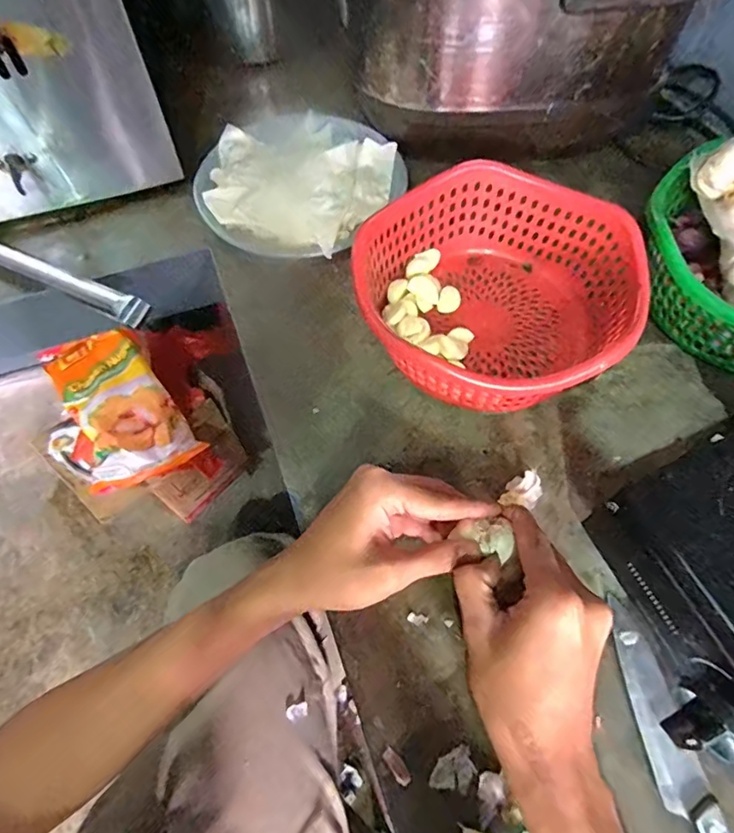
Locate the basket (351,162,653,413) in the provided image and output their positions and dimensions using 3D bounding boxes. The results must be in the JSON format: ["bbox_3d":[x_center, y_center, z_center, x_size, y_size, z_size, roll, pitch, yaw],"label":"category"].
[{"bbox_3d":[0.106,-0.107,0.423,0.214,0.086,0.203,0,60,0],"label":"basket"}]

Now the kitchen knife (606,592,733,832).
[{"bbox_3d":[0.184,0.213,0.286,0.028,0.009,0.203,-24,55,20],"label":"kitchen knife"}]

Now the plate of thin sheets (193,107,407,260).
[{"bbox_3d":[-0.073,-0.256,0.525,0.205,0.032,0.213,0,60,0],"label":"plate of thin sheets"}]

